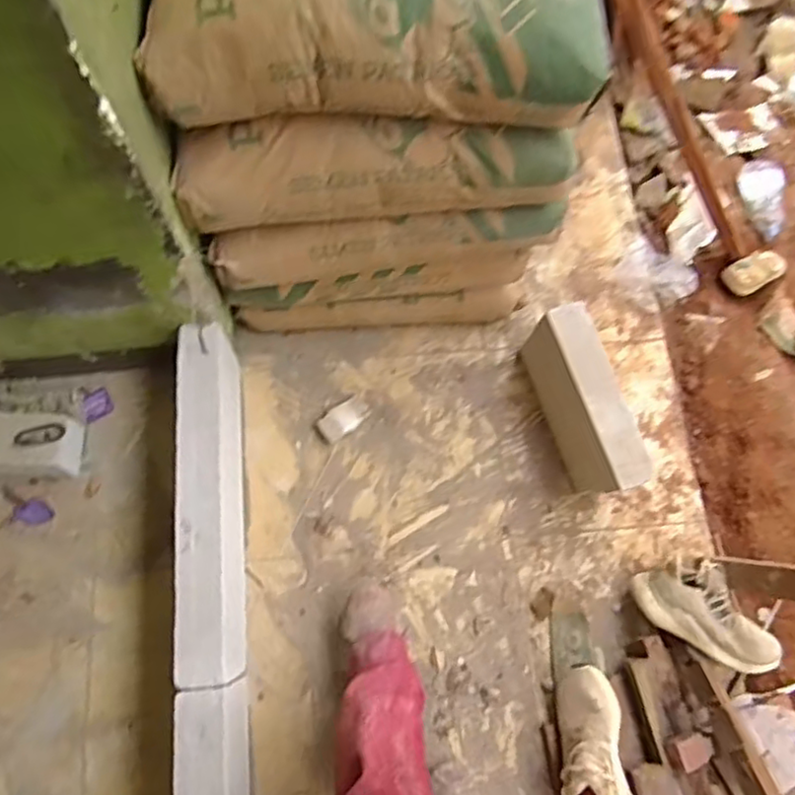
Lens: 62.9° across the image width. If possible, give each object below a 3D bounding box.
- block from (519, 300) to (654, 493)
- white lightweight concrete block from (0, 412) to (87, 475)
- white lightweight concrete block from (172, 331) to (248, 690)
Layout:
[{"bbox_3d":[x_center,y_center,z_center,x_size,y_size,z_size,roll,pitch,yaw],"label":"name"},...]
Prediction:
[{"bbox_3d":[0.352,0.018,1.243,0.085,0.229,0.348,-16,73,-8],"label":"block"},{"bbox_3d":[-0.736,0.084,1.247,0.232,0.108,0.118,5,72,-1],"label":"white lightweight concrete block"},{"bbox_3d":[-0.327,0.187,1.164,0.090,0.225,0.591,-6,72,-4],"label":"white lightweight concrete block"}]

